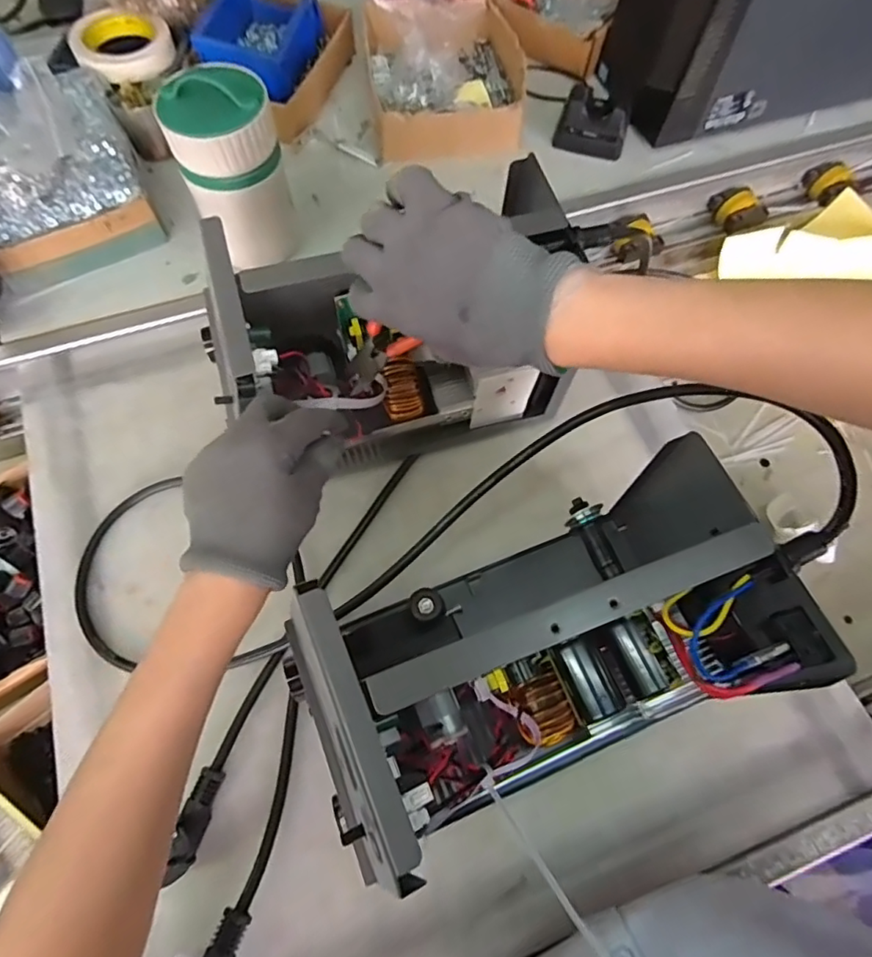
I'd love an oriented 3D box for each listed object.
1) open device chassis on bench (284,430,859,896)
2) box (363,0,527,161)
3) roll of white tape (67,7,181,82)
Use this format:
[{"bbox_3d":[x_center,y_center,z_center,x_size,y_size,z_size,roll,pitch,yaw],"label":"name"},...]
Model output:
[{"bbox_3d":[0.074,0.106,0.360,0.260,0.157,0.144,-21,69,-11],"label":"open device chassis on bench"},{"bbox_3d":[0.012,-0.508,0.678,0.190,0.063,0.236,-7,67,-5],"label":"box"},{"bbox_3d":[-0.354,-0.490,0.630,0.107,0.027,0.107,-22,69,-11],"label":"roll of white tape"}]

